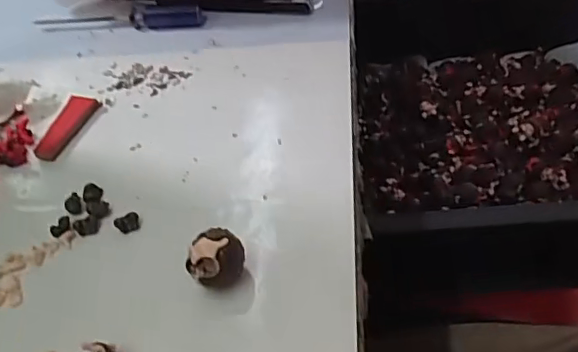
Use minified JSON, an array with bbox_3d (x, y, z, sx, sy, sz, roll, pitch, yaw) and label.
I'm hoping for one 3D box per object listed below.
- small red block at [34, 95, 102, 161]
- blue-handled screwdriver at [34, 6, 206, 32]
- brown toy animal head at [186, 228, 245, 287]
[{"bbox_3d":[-0.130,-0.029,0.332,0.016,0.009,0.047,6,48,15],"label":"small red block"},{"bbox_3d":[-0.123,-0.113,0.404,0.125,0.015,0.014,-1,47,9],"label":"blue-handled screwdriver"},{"bbox_3d":[-0.031,0.037,0.246,0.024,0.027,0.020,-16,46,-5],"label":"brown toy animal head"}]

